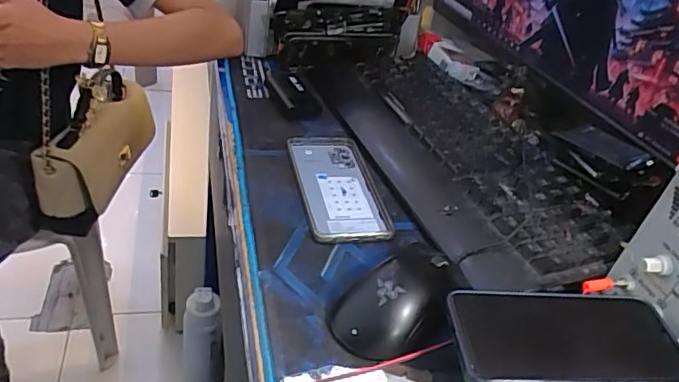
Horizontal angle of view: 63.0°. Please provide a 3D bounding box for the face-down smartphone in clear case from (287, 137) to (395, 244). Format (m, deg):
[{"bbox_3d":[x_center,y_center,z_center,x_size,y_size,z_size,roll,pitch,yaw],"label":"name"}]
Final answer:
[{"bbox_3d":[-0.002,-0.006,0.562,0.079,0.015,0.170,-6,38,-11],"label":"face-down smartphone in clear case"}]

